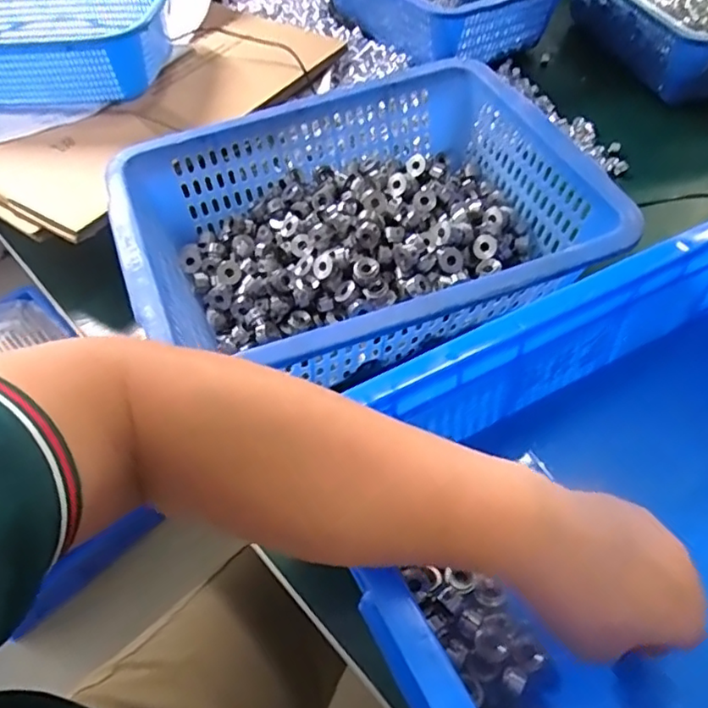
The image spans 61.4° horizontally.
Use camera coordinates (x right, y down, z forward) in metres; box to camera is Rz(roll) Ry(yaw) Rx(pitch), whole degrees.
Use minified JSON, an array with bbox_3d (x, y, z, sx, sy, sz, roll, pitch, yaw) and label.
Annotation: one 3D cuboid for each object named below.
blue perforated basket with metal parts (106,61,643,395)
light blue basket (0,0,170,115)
[{"bbox_3d":[0.002,-0.102,0.489,0.348,0.085,0.266,-18,55,-10],"label":"blue perforated basket with metal parts"},{"bbox_3d":[-0.348,-0.355,0.658,0.288,0.073,0.210,-1,54,2],"label":"light blue basket"}]

